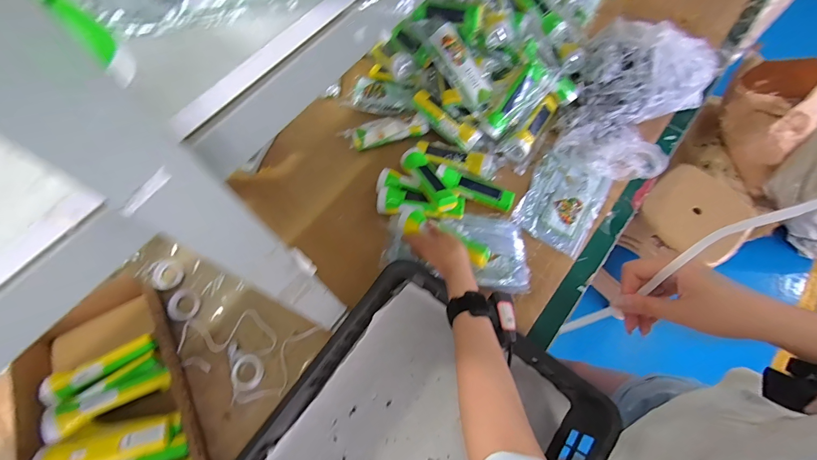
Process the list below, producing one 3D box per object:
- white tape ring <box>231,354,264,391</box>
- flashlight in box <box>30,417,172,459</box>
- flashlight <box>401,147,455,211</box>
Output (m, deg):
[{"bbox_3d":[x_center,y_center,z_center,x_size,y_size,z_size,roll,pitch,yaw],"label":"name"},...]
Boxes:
[{"bbox_3d":[-0.289,0.256,0.626,0.057,0.018,0.057,-8,69,-1],"label":"white tape ring"},{"bbox_3d":[-0.450,0.329,0.521,0.175,0.058,0.058,-14,69,-3],"label":"flashlight in box"},{"bbox_3d":[0.038,-0.106,0.696,0.063,0.038,0.178,-25,53,-8],"label":"flashlight"}]

